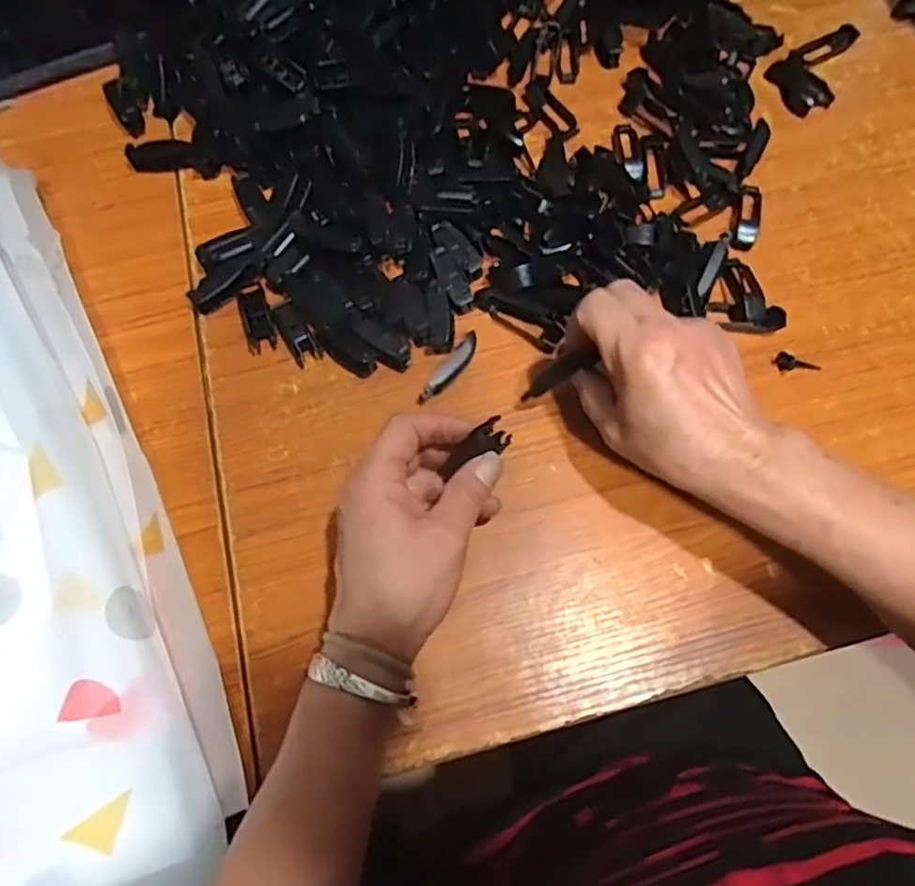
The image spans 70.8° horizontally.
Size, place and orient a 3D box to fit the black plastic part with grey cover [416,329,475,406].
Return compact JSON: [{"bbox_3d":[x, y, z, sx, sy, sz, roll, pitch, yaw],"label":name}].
[{"bbox_3d":[-0.005,-0.048,0.427,0.013,0.015,0.056,35,74,11],"label":"black plastic part with grey cover"}]

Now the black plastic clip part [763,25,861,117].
[{"bbox_3d":[0.292,-0.300,0.516,0.093,0.010,0.053,-35,75,-11],"label":"black plastic clip part"}]

